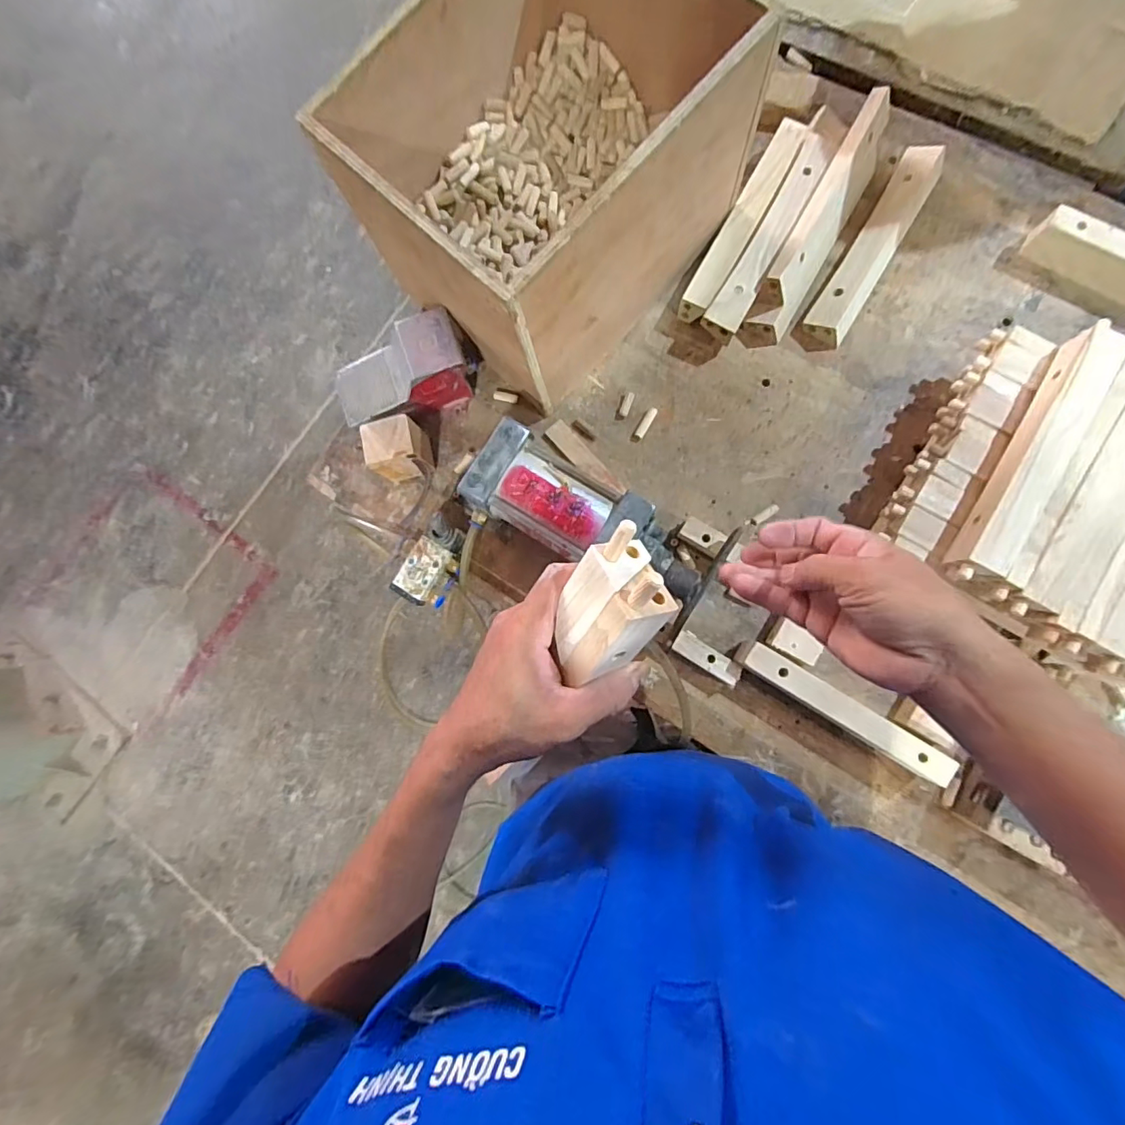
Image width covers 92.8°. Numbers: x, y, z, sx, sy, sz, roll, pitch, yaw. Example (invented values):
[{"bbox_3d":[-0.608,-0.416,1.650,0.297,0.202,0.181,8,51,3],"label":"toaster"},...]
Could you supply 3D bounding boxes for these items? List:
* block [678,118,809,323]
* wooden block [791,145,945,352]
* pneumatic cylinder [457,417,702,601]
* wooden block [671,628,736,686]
[{"bbox_3d":[0.209,-0.393,0.625,0.033,0.040,0.241,29,87,8],"label":"block"},{"bbox_3d":[0.358,-0.363,0.618,0.052,0.031,0.251,32,88,8],"label":"wooden block"},{"bbox_3d":[0.028,-0.040,0.581,0.263,0.106,0.097,31,88,8],"label":"pneumatic cylinder"},{"bbox_3d":[0.156,0.103,0.583,0.075,0.035,0.024,33,88,8],"label":"wooden block"}]

